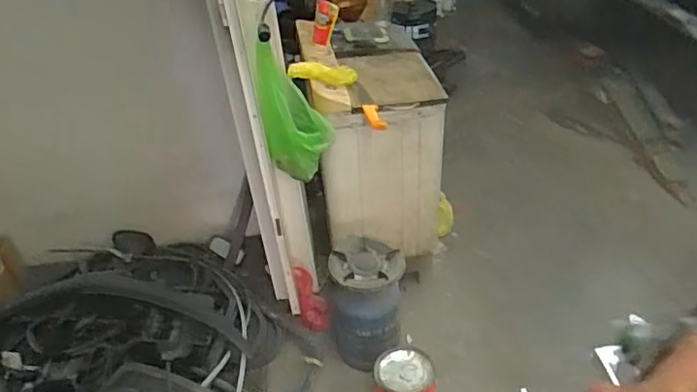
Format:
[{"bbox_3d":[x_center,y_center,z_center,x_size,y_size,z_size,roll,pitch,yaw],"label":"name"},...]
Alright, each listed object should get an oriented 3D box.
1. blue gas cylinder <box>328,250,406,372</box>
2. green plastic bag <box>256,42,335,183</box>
[{"bbox_3d":[0.053,0.339,1.718,0.231,0.331,0.200,0,35,10],"label":"blue gas cylinder"},{"bbox_3d":[-0.143,-0.230,1.570,0.182,0.381,0.124,-6,35,0],"label":"green plastic bag"}]

